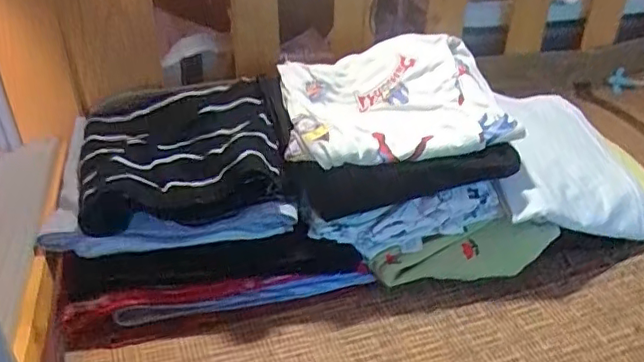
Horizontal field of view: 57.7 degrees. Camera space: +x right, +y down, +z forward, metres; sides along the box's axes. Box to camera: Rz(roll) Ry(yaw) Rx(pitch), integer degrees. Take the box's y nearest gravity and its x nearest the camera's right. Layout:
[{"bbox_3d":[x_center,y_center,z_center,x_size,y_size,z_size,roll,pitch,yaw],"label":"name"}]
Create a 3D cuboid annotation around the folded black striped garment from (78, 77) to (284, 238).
[{"bbox_3d":[-0.144,-0.037,0.590,0.187,0.044,0.203,-8,34,-12],"label":"folded black striped garment"}]

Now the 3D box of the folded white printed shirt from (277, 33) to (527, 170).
[{"bbox_3d":[0.072,-0.088,0.582,0.225,0.048,0.169,-6,33,-8],"label":"folded white printed shirt"}]

